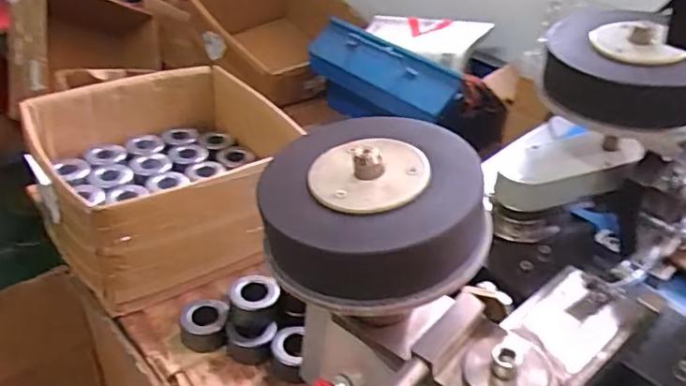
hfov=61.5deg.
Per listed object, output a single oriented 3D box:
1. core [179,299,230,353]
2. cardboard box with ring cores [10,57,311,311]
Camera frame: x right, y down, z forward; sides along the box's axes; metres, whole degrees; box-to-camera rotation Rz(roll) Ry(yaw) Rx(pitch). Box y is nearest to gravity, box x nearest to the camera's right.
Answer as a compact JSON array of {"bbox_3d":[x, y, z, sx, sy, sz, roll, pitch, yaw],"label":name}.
[{"bbox_3d":[-0.174,0.164,0.730,0.060,0.043,0.058,-5,35,-13],"label":"core"},{"bbox_3d":[-0.274,-0.028,0.861,0.295,0.166,0.350,-15,38,-26],"label":"cardboard box with ring cores"}]

